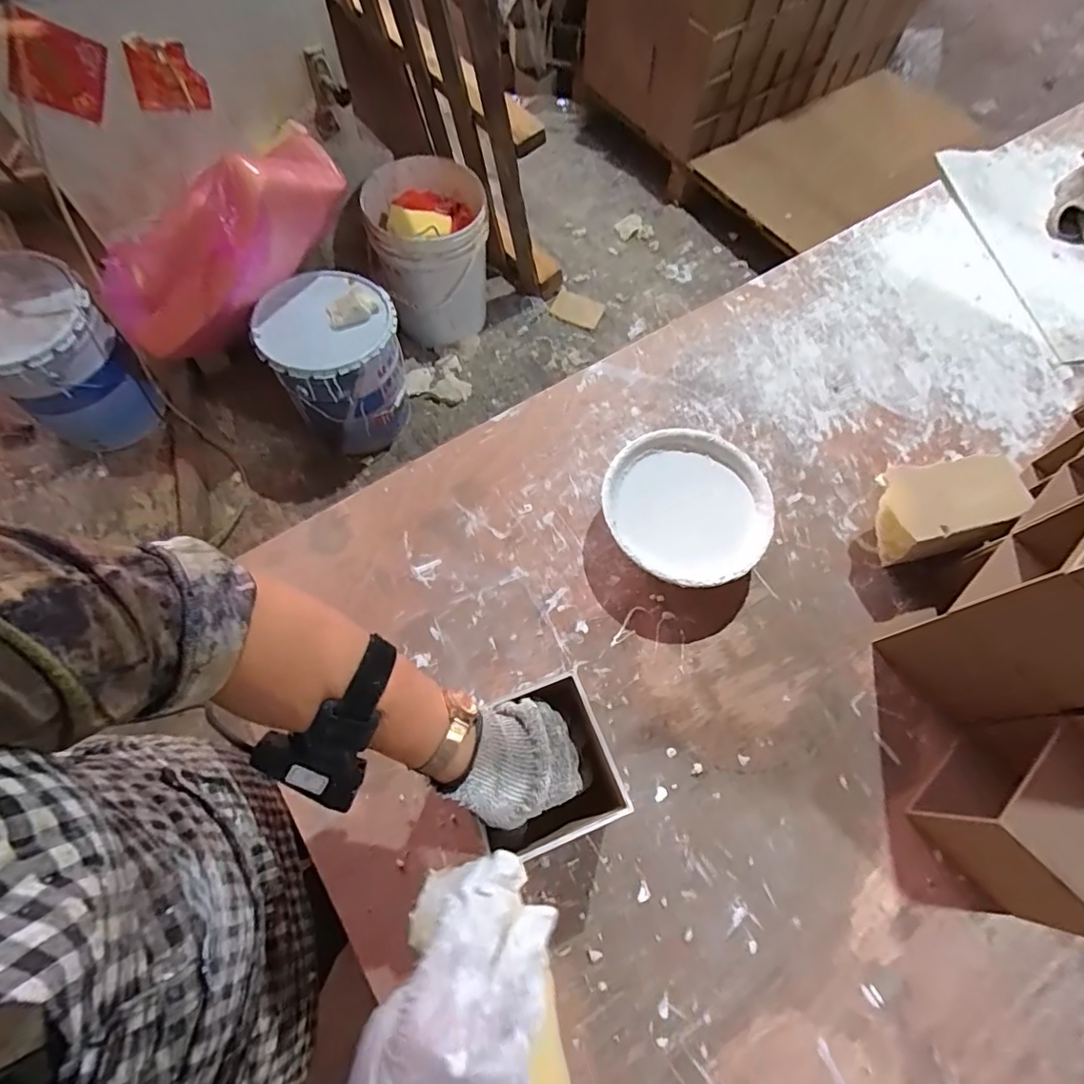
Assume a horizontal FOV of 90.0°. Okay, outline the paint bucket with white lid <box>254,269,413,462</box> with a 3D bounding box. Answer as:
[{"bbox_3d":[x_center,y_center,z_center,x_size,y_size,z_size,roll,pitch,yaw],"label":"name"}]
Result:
[{"bbox_3d":[-0.485,-0.427,1.335,0.294,0.335,0.308,-13,68,-8],"label":"paint bucket with white lid"}]

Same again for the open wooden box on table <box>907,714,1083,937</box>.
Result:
[{"bbox_3d":[0.409,0.232,0.447,0.113,0.114,0.121,42,71,14],"label":"open wooden box on table"}]

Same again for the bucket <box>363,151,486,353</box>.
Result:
[{"bbox_3d":[-0.290,-0.740,1.455,0.285,0.377,0.282,1,66,-2],"label":"bucket"}]

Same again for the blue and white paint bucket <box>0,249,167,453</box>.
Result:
[{"bbox_3d":[-1.138,-0.428,1.291,0.300,0.351,0.277,1,66,-2],"label":"blue and white paint bucket"}]

